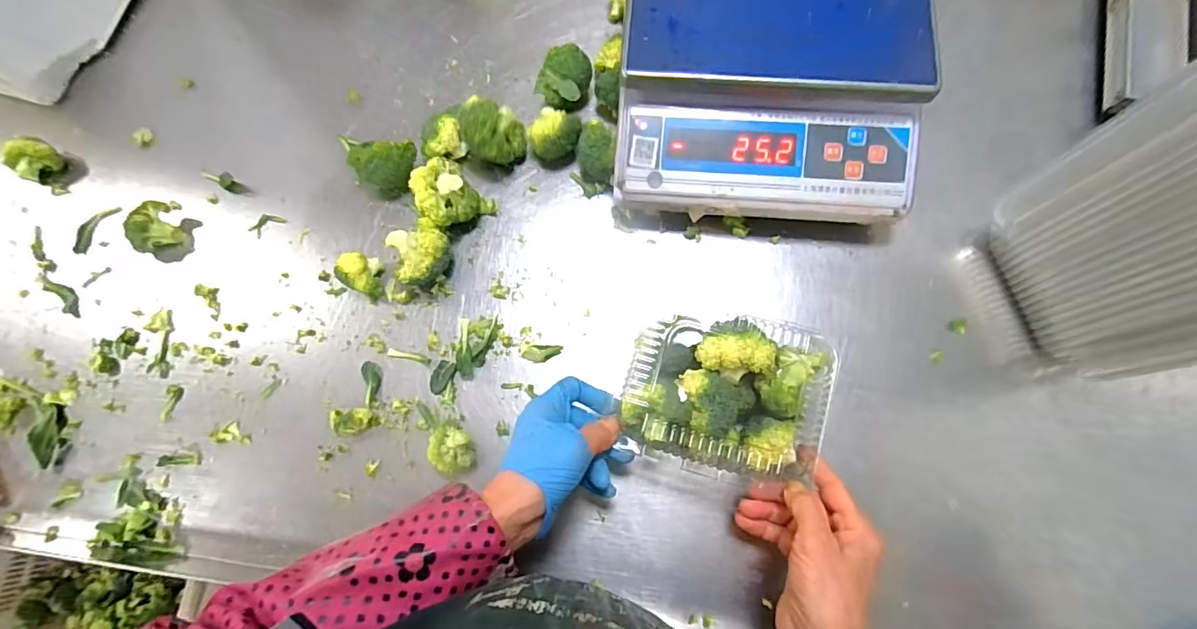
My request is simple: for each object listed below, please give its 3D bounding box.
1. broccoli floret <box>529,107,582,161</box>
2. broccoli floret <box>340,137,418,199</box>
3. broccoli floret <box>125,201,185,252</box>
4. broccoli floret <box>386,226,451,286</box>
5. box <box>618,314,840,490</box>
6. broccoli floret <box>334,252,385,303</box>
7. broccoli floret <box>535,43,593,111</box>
[{"bbox_3d":[-0.044,-0.185,0.553,0.049,0.056,0.037,18,76,6],"label":"broccoli floret"},{"bbox_3d":[-0.219,-0.151,0.550,0.068,0.053,0.052,-4,75,0],"label":"broccoli floret"},{"bbox_3d":[-0.467,-0.093,0.552,0.044,0.033,0.048,-27,76,-6],"label":"broccoli floret"},{"bbox_3d":[-0.173,-0.055,0.522,0.055,0.052,0.049,-19,76,-4],"label":"broccoli floret"},{"bbox_3d":[0.106,0.069,0.438,0.162,0.067,0.124,10,76,4],"label":"box"},{"bbox_3d":[-0.238,-0.043,0.529,0.045,0.038,0.041,32,78,9],"label":"broccoli floret"},{"bbox_3d":[-0.039,-0.254,0.575,0.062,0.049,0.059,0,75,1],"label":"broccoli floret"}]

